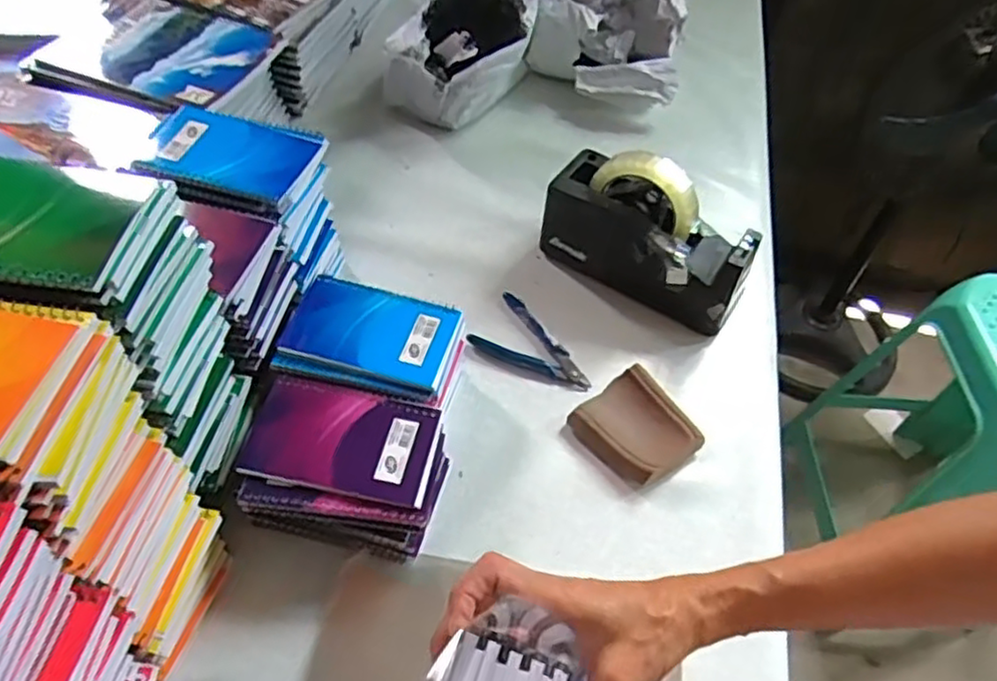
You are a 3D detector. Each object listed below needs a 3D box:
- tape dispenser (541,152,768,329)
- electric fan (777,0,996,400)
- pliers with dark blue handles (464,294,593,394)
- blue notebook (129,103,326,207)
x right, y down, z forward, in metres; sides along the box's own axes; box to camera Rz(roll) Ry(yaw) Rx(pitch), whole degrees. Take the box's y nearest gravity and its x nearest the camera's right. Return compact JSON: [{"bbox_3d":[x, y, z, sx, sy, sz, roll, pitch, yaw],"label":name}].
[{"bbox_3d":[0.145,-0.106,0.656,0.200,0.130,0.071,30,56,17],"label":"tape dispenser"},{"bbox_3d":[0.870,-0.234,1.403,0.303,0.938,0.357,-32,62,-25],"label":"electric fan"},{"bbox_3d":[0.038,0.005,0.639,0.119,0.007,0.068,32,57,18],"label":"pliers with dark blue handles"},{"bbox_3d":[-0.221,-0.156,0.564,0.129,0.012,0.098,14,48,-4],"label":"blue notebook"}]

